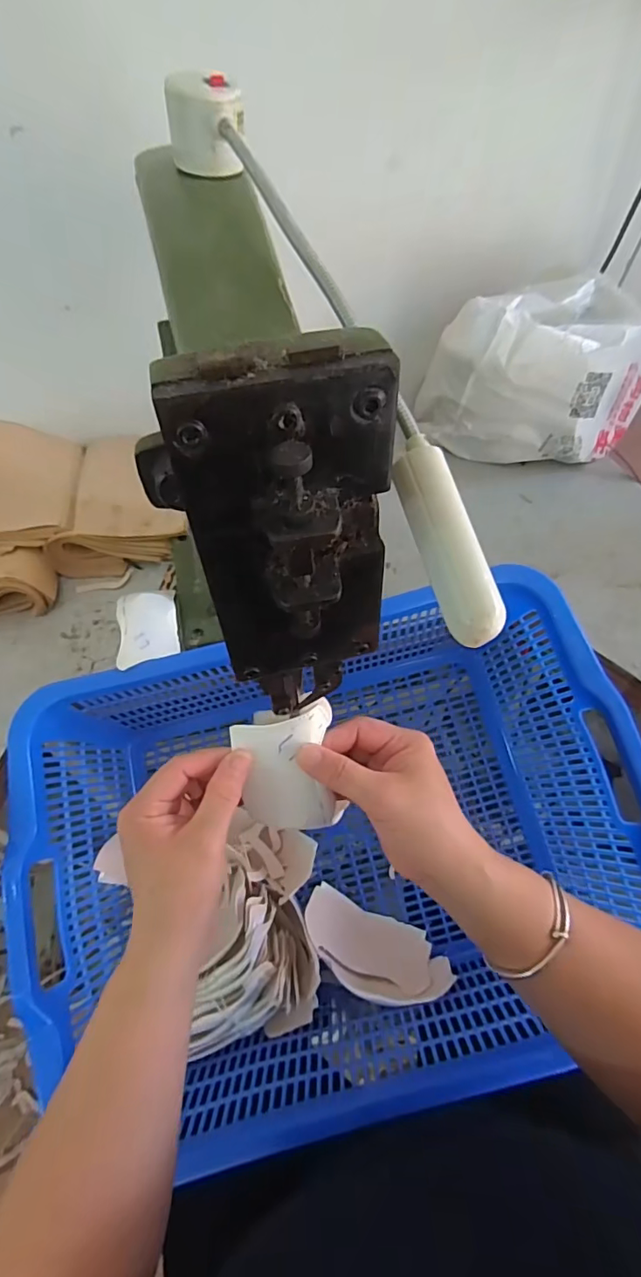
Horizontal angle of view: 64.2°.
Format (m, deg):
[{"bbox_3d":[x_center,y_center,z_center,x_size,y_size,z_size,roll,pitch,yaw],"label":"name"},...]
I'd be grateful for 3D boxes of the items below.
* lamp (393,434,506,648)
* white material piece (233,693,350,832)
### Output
[{"bbox_3d":[0.051,-0.042,0.205,0.021,0.016,0.089,-15,78,-8],"label":"lamp"},{"bbox_3d":[-0.019,0.084,0.325,0.061,0.093,0.012,-11,14,-5],"label":"white material piece"}]

